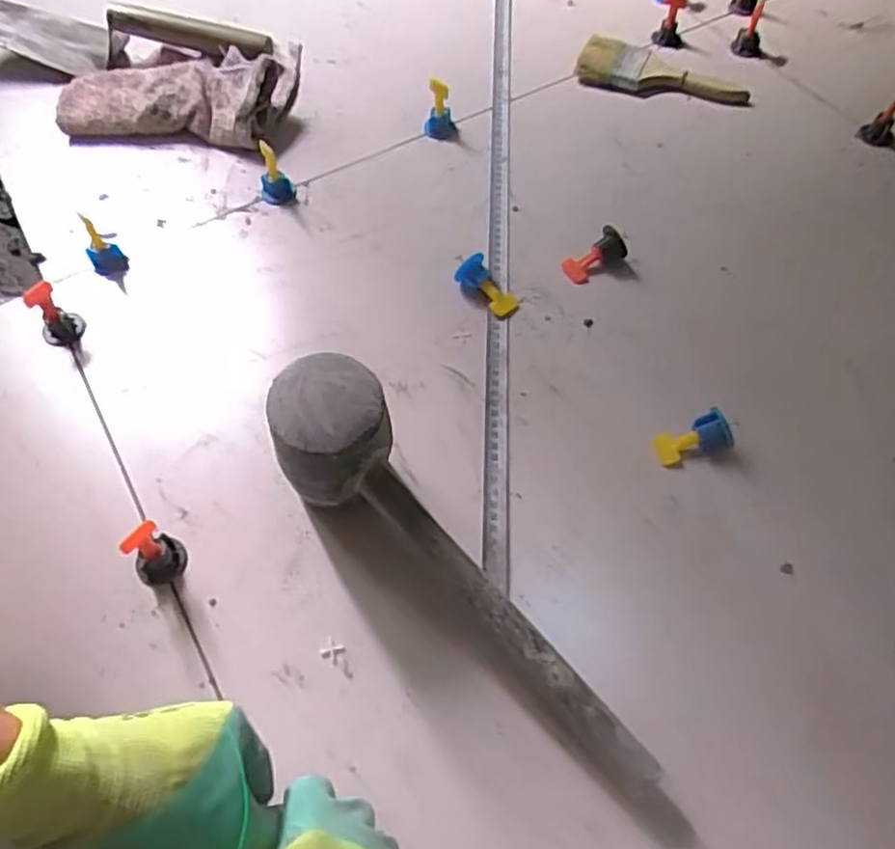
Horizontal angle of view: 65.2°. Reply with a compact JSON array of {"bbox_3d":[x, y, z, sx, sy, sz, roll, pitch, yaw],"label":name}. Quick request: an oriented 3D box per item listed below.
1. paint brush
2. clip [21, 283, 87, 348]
[{"bbox_3d":[0.222,-0.363,0.728,0.181,0.017,0.061,21,61,13],"label":"paint brush"},{"bbox_3d":[-0.339,-0.096,0.599,0.032,0.053,0.037,-37,65,-19],"label":"clip"}]

